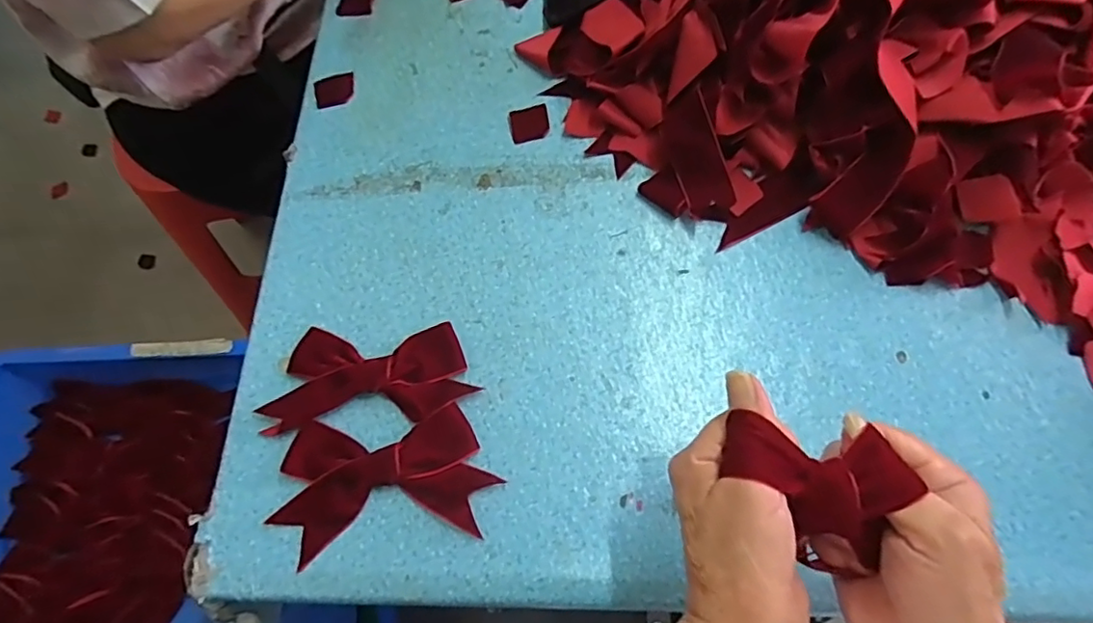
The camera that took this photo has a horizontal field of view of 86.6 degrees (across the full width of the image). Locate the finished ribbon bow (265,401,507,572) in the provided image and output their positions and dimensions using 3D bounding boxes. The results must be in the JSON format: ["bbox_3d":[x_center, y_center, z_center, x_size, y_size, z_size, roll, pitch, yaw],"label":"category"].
[{"bbox_3d":[-0.106,0.110,0.383,0.136,0.011,0.082,-7,68,-2],"label":"finished ribbon bow"}]

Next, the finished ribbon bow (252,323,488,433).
[{"bbox_3d":[-0.125,0.045,0.411,0.137,0.016,0.068,-5,68,-1],"label":"finished ribbon bow"}]

